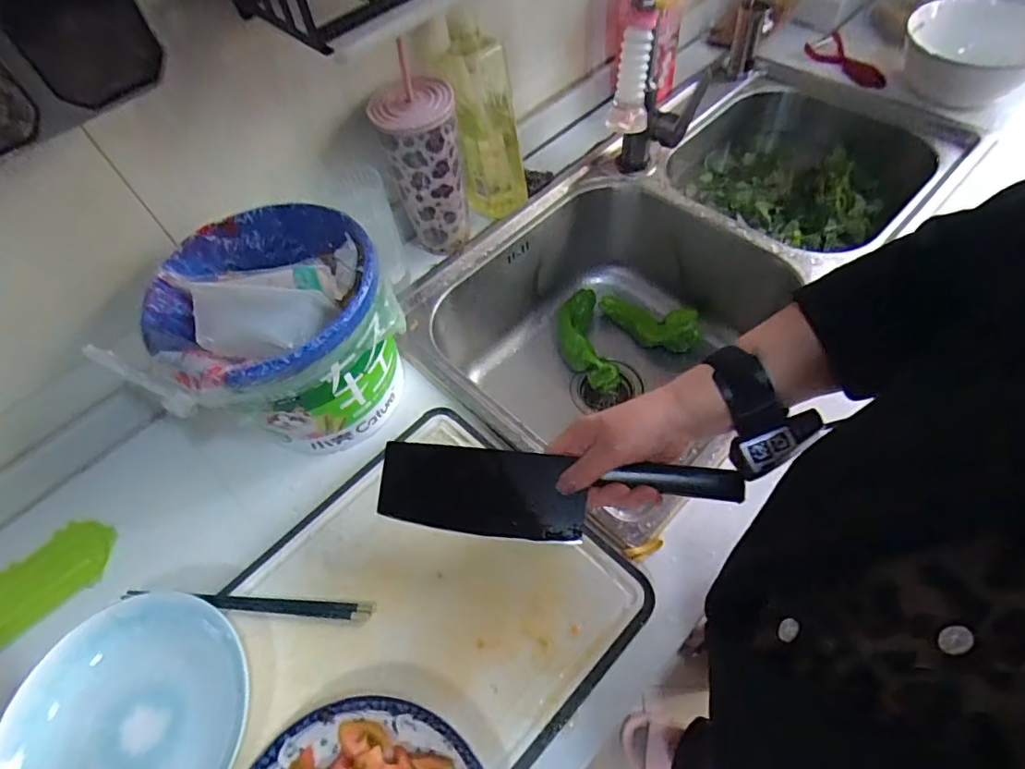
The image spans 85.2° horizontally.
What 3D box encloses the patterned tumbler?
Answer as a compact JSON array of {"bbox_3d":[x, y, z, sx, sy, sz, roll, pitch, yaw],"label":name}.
[{"bbox_3d":[-0.104,-0.266,0.691,0.085,0.226,0.092,-2,57,3],"label":"patterned tumbler"}]

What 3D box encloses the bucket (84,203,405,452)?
[{"bbox_3d":[-0.226,-0.060,0.555,0.205,0.201,0.212,-2,57,3],"label":"bucket"}]

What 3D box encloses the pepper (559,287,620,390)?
[{"bbox_3d":[0.114,-0.070,0.892,0.076,0.044,0.181,-4,62,-10],"label":"pepper"}]

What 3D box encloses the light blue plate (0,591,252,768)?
[{"bbox_3d":[-0.309,0.272,0.442,0.173,0.034,0.193,12,54,-2],"label":"light blue plate"}]

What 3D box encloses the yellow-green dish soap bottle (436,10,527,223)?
[{"bbox_3d":[-0.032,-0.332,0.708,0.086,0.229,0.084,-3,57,2],"label":"yellow-green dish soap bottle"}]

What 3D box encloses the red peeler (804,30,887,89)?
[{"bbox_3d":[0.543,-0.526,0.914,0.068,0.018,0.151,-12,57,-3],"label":"red peeler"}]

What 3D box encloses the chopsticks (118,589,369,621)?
[{"bbox_3d":[-0.241,0.198,0.507,0.230,0.009,0.014,2,57,6],"label":"chopsticks"}]

